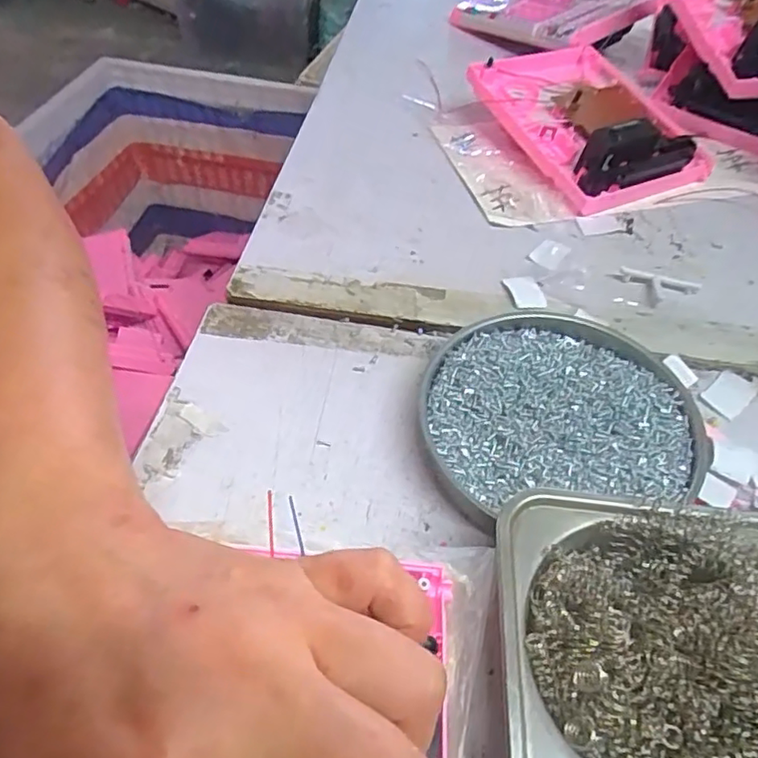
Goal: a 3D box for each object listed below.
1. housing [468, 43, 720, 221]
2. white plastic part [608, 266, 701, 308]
[{"bbox_3d":[0.170,-0.206,0.479,0.146,0.045,0.161,-22,55,-18],"label":"housing"},{"bbox_3d":[0.173,-0.056,0.380,0.054,0.004,0.029,15,52,10],"label":"white plastic part"}]

